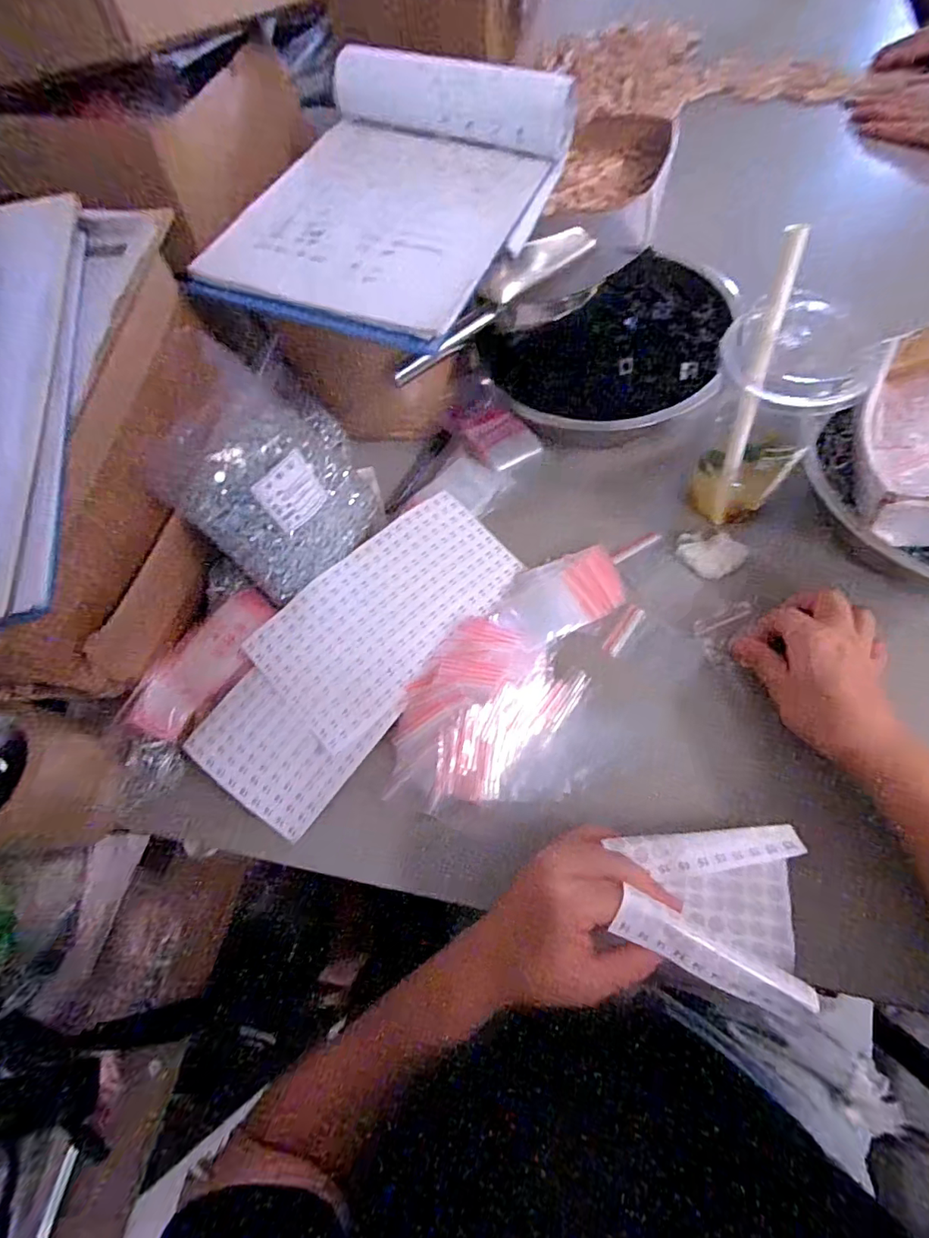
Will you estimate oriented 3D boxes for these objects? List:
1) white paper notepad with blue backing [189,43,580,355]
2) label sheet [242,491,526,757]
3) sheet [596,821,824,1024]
[{"bbox_3d":[-0.066,-0.356,0.434,0.223,0.047,0.321,21,71,9],"label":"white paper notepad with blue backing"},{"bbox_3d":[-0.062,-0.009,0.437,0.230,0.014,0.127,-40,73,-12],"label":"label sheet"},{"bbox_3d":[0.151,0.170,0.314,0.117,0.058,0.097,11,70,6],"label":"sheet"}]

